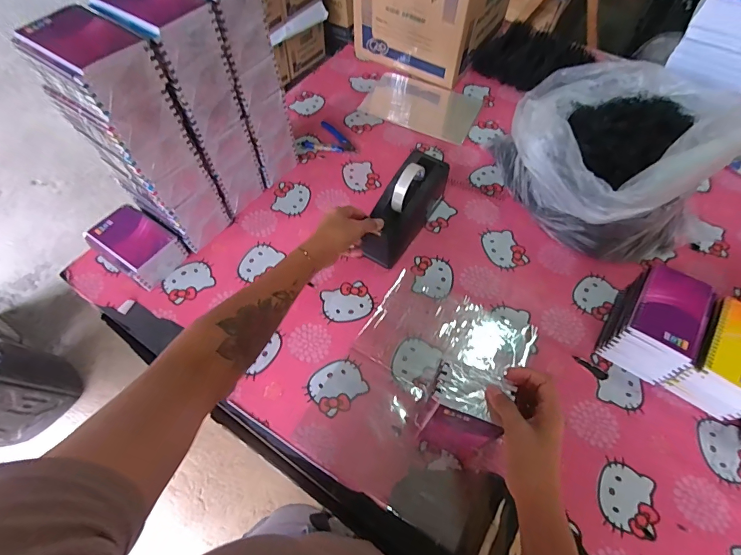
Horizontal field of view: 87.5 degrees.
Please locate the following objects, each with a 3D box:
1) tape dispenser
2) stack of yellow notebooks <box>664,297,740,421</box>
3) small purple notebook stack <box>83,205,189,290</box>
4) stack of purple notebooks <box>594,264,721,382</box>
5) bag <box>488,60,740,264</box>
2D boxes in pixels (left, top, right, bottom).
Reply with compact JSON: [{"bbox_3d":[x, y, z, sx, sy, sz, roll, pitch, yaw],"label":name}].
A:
[{"bbox_3d":[0.057,-0.128,0.678,0.072,0.120,0.205,30,63,15],"label":"tape dispenser"},{"bbox_3d":[0.494,0.115,0.545,0.099,0.101,0.132,30,63,15],"label":"stack of yellow notebooks"},{"bbox_3d":[-0.394,-0.055,0.652,0.133,0.066,0.099,31,63,16],"label":"small purple notebook stack"},{"bbox_3d":[0.416,0.069,0.567,0.094,0.106,0.135,31,63,16],"label":"stack of purple notebooks"},{"bbox_3d":[0.415,-0.221,0.681,0.295,0.213,0.323,-8,60,-6],"label":"bag"}]

